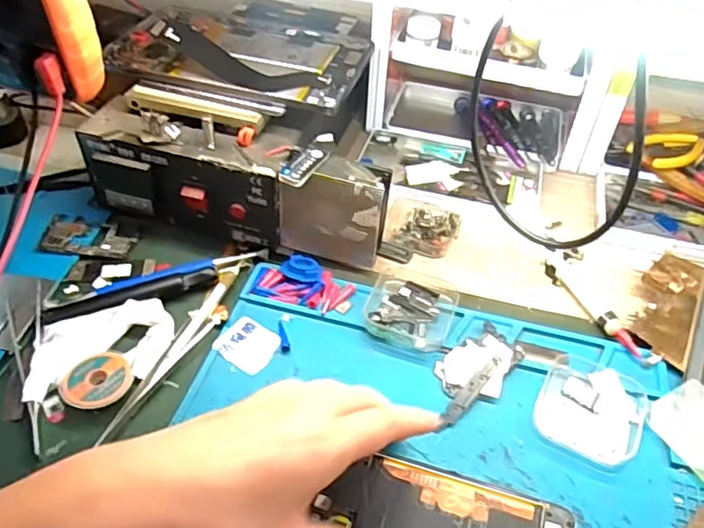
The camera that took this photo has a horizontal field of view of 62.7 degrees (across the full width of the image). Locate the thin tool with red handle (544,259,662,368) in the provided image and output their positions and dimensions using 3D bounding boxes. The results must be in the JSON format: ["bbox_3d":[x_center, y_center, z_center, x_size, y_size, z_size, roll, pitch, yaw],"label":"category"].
[{"bbox_3d":[0.189,0.033,0.446,0.017,0.007,0.116,-18,49,-20],"label":"thin tool with red handle"}]

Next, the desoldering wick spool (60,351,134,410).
[{"bbox_3d":[-0.168,0.076,0.382,0.043,0.008,0.041,2,45,-2],"label":"desoldering wick spool"}]

